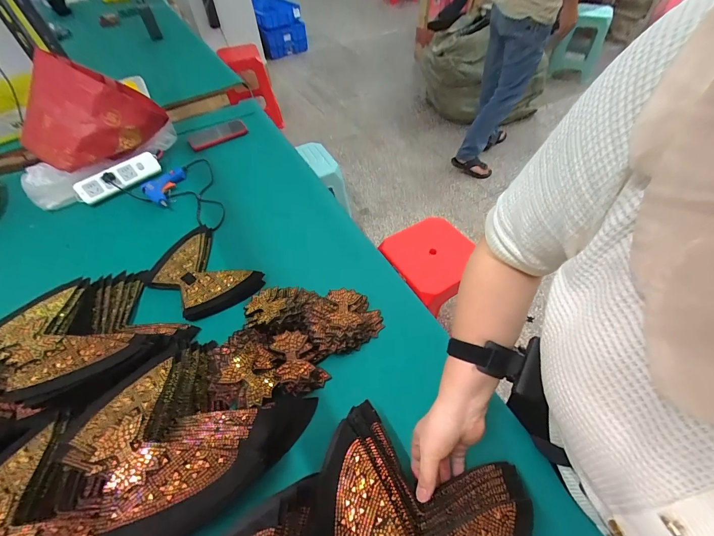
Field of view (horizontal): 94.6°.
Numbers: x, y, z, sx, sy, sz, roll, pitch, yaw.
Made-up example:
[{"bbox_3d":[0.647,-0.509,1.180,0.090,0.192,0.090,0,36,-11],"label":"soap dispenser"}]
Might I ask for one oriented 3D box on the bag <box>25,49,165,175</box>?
[{"bbox_3d":[-0.663,-0.390,0.806,0.225,0.175,0.268,13,54,13],"label":"bag"}]

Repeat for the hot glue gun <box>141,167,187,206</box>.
[{"bbox_3d":[-0.474,-0.211,0.831,0.115,0.023,0.118,-36,59,-23],"label":"hot glue gun"}]

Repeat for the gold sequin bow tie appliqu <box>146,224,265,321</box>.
[{"bbox_3d":[-0.315,0.005,0.655,0.228,0.022,0.151,35,61,26],"label":"gold sequin bow tie appliqu"}]

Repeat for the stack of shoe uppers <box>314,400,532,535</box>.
[{"bbox_3d":[0.066,0.259,0.354,0.212,0.075,0.189,13,54,12],"label":"stack of shoe uppers"}]

